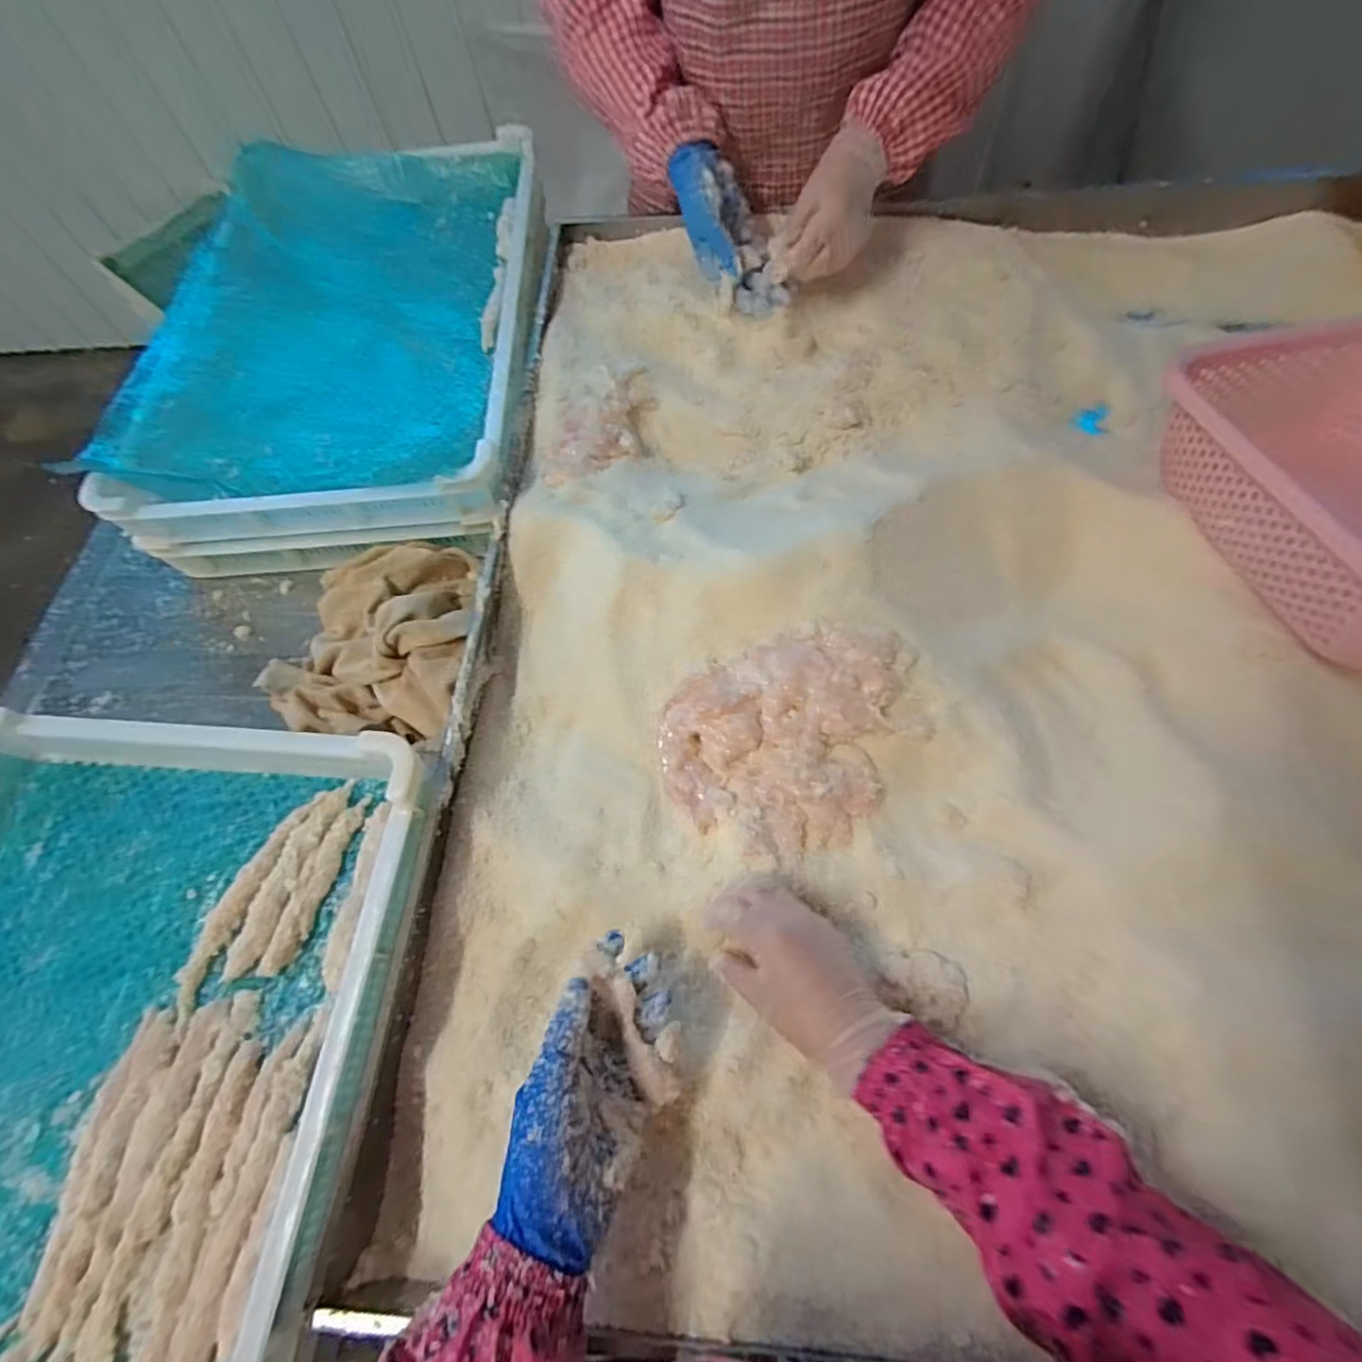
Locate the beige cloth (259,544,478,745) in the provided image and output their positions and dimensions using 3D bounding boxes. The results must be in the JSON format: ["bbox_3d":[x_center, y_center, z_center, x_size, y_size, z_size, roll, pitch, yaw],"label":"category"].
[{"bbox_3d":[-0.285,-0.049,0.601,0.211,0.065,0.194,2,66,5],"label":"beige cloth"}]

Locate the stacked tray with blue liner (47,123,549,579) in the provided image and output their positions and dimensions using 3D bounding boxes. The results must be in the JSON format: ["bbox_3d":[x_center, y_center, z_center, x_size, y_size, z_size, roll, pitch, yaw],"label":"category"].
[{"bbox_3d":[-0.373,-0.408,0.760,0.419,0.101,0.604,-1,65,4],"label":"stacked tray with blue liner"}]

